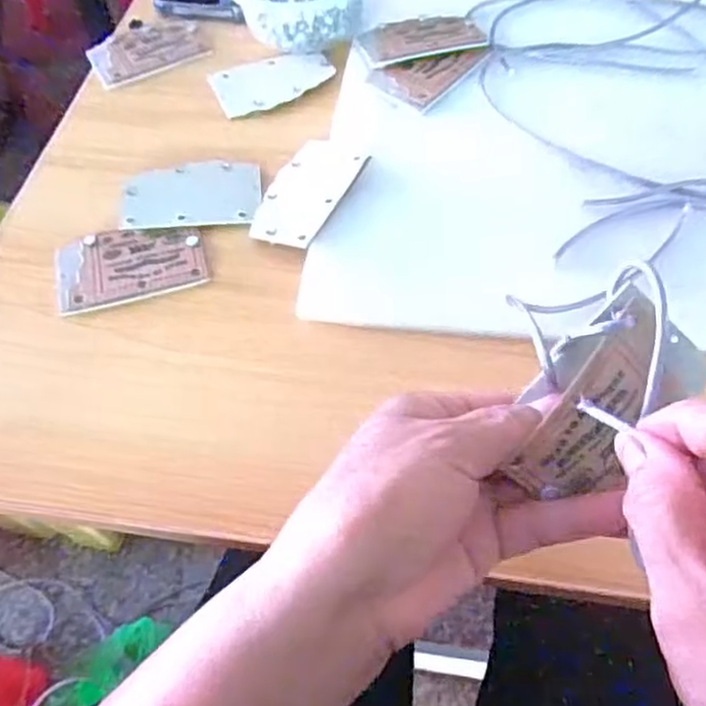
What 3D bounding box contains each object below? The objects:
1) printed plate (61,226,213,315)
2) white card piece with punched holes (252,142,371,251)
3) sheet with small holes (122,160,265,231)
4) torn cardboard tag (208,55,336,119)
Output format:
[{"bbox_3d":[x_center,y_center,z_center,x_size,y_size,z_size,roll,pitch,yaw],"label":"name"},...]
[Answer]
[{"bbox_3d":[-0.129,-0.053,0.404,0.085,0.004,0.055,-14,58,-6],"label":"printed plate"},{"bbox_3d":[-0.028,-0.098,0.418,0.053,0.004,0.084,17,62,30],"label":"white card piece with punched holes"},{"bbox_3d":[-0.099,-0.099,0.430,0.082,0.004,0.053,-1,60,-8],"label":"sheet with small holes"},{"bbox_3d":[-0.057,-0.196,0.493,0.081,0.006,0.053,-19,58,-9],"label":"torn cardboard tag"}]

